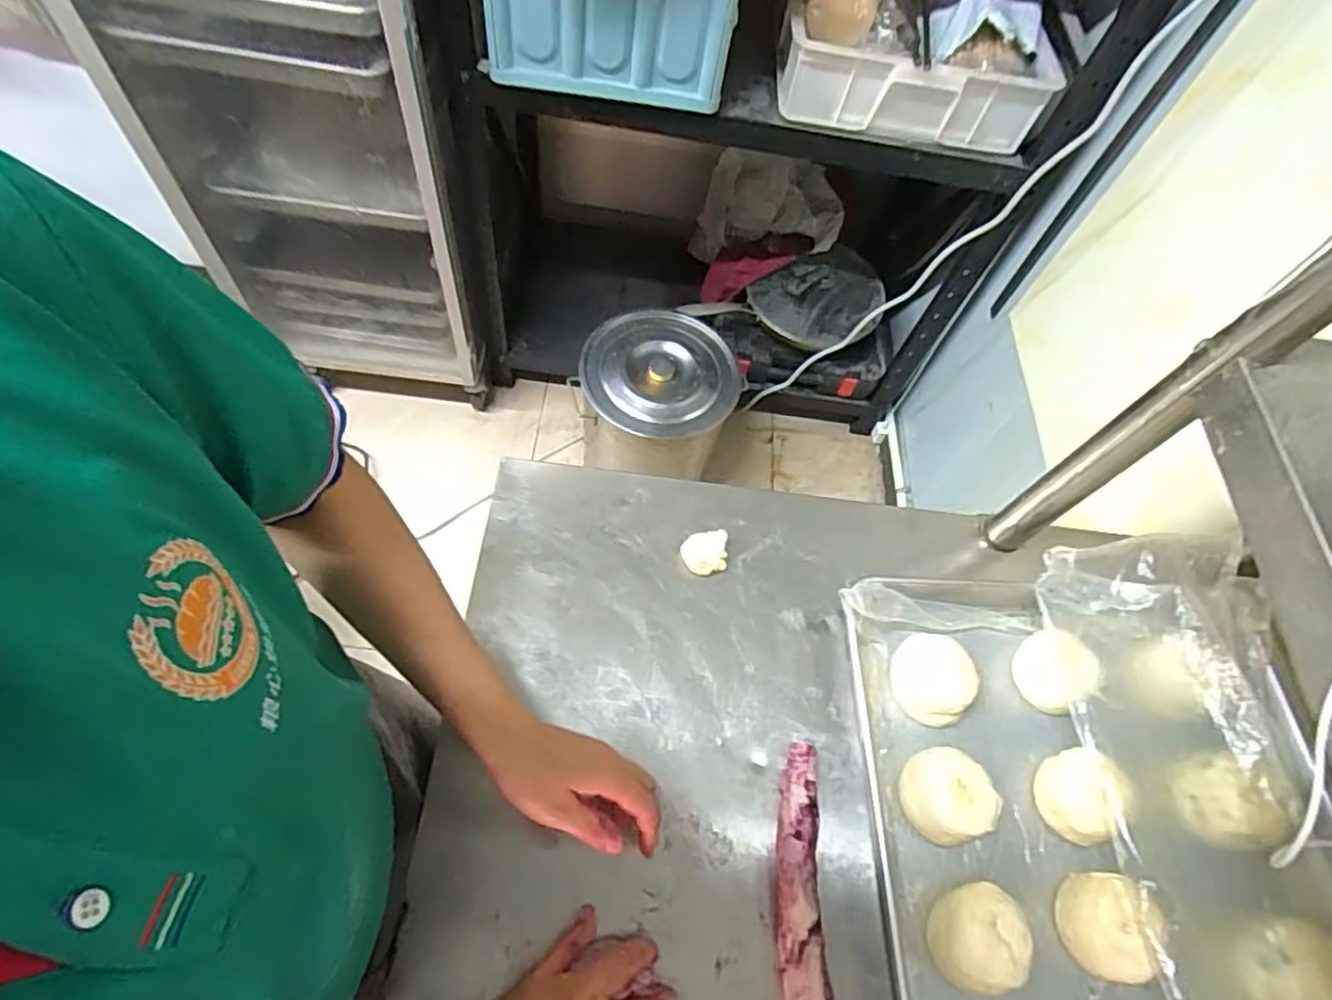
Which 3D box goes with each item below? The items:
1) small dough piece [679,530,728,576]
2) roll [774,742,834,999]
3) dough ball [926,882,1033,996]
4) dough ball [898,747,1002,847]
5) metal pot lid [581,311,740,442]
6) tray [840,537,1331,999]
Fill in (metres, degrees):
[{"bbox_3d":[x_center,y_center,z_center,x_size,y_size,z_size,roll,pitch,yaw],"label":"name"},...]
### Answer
[{"bbox_3d":[0.037,0.051,0.634,0.043,0.017,0.040,1,62,-8],"label":"small dough piece"},{"bbox_3d":[0.100,0.327,0.483,0.037,0.023,0.277,5,62,-5],"label":"roll"},{"bbox_3d":[0.228,0.321,0.491,0.069,0.048,0.061,-20,66,-17],"label":"dough ball"},{"bbox_3d":[0.224,0.240,0.536,0.065,0.041,0.068,3,62,-6],"label":"dough ball"},{"bbox_3d":[-0.010,-0.254,1.324,0.308,0.042,0.285,3,62,-6],"label":"metal pot lid"},{"bbox_3d":[0.346,0.339,0.477,0.390,0.058,0.637,3,62,-6],"label":"tray"}]

